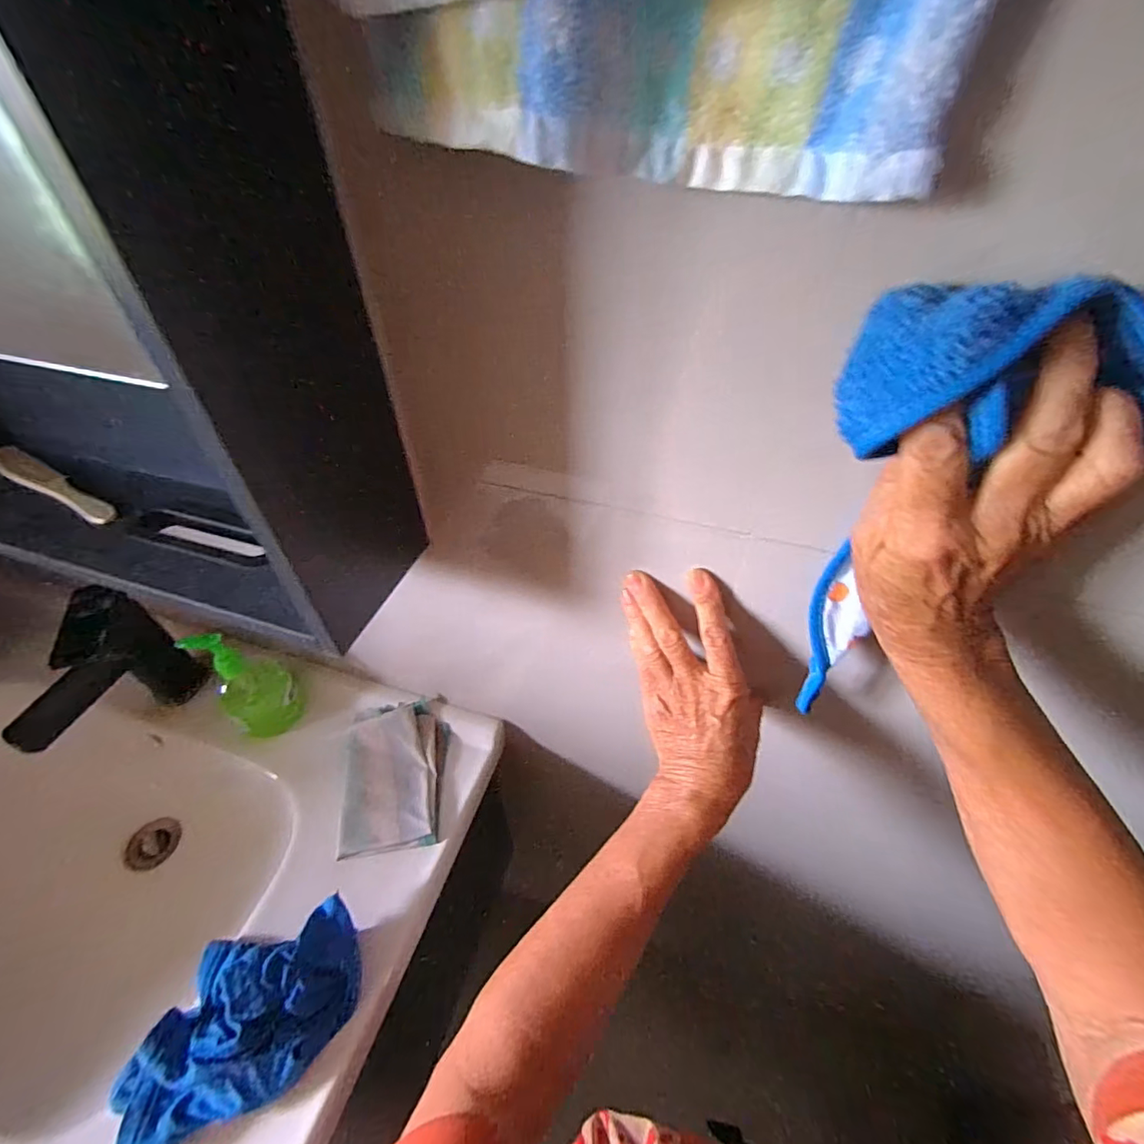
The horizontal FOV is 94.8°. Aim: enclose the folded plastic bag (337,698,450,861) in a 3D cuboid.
[{"bbox_3d":[-0.186,0.210,0.553,0.100,0.015,0.148,-5,46,-5],"label":"folded plastic bag"}]

